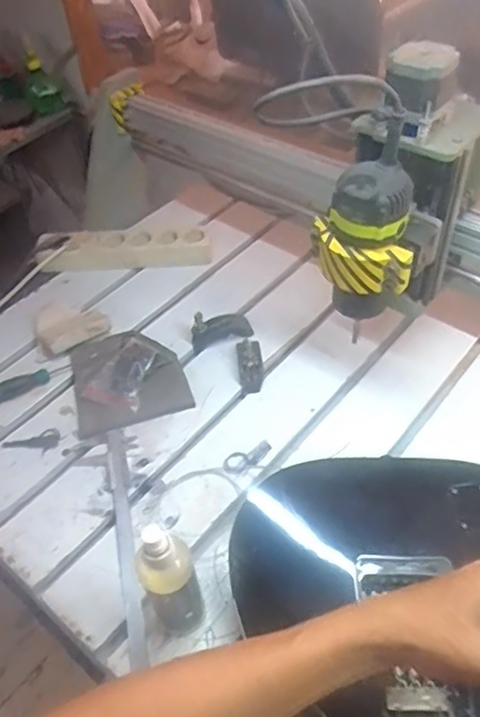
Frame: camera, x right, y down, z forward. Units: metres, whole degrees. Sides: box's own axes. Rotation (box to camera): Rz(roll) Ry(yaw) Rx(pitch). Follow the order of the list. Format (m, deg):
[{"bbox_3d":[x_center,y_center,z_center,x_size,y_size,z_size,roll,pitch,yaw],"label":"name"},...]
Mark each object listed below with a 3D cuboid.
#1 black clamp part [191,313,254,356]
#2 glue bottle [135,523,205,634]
[{"bbox_3d":[-0.027,-0.050,0.873,0.089,0.046,0.054,-12,48,-4],"label":"black clamp part"},{"bbox_3d":[-0.068,0.203,0.555,0.059,0.173,0.047,-17,48,-10],"label":"glue bottle"}]

